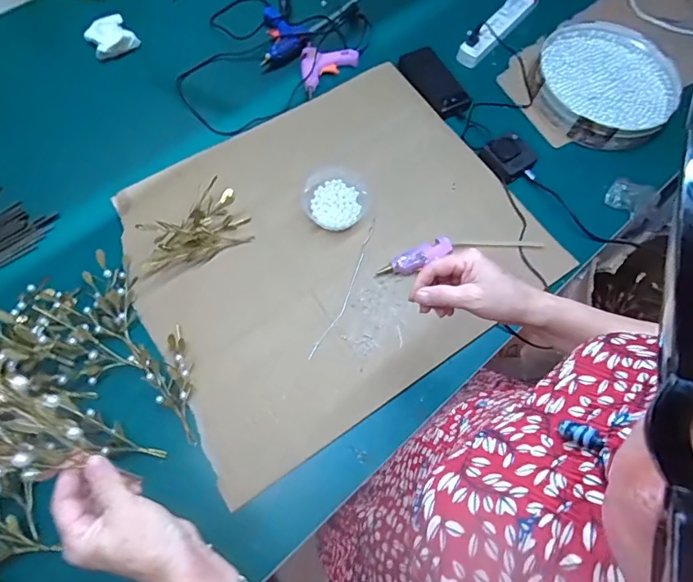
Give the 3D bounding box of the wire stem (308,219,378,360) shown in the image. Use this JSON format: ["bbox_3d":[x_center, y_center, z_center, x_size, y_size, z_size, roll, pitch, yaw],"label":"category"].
[{"bbox_3d":[0.003,-0.008,0.693,0.020,0.014,0.243,21,69,11],"label":"wire stem"}]

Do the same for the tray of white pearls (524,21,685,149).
[{"bbox_3d":[0.488,-0.399,0.855,0.257,0.042,0.302,24,70,12],"label":"tray of white pearls"}]

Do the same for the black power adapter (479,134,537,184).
[{"bbox_3d":[0.282,-0.234,0.784,0.077,0.031,0.074,-32,69,-11],"label":"black power adapter"}]

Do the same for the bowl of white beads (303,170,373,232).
[{"bbox_3d":[-0.017,-0.147,0.731,0.104,0.028,0.094,7,67,5],"label":"bowl of white beads"}]

